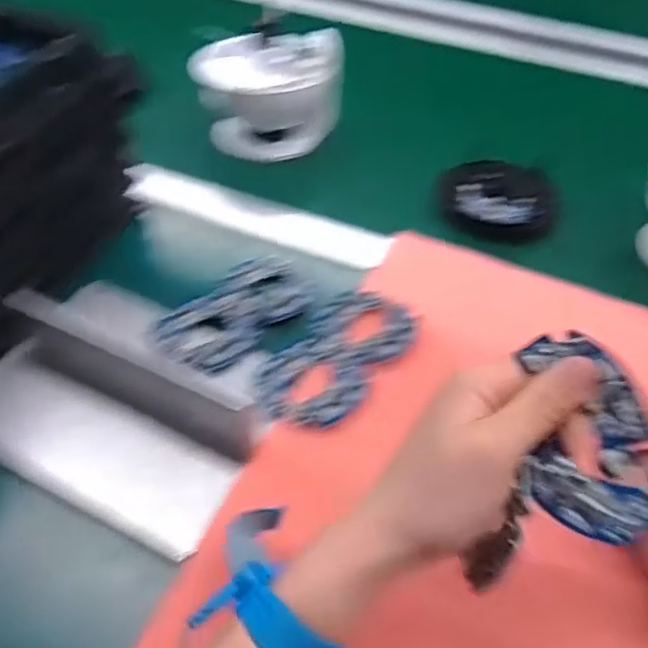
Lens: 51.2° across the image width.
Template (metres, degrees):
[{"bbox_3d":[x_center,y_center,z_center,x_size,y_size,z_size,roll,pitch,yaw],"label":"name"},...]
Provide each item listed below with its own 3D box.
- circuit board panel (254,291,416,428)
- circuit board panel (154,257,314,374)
[{"bbox_3d":[0.008,0.020,0.450,0.069,0.013,0.129,28,52,19],"label":"circuit board panel"},{"bbox_3d":[-0.062,-0.011,0.482,0.068,0.012,0.123,35,55,24],"label":"circuit board panel"}]

